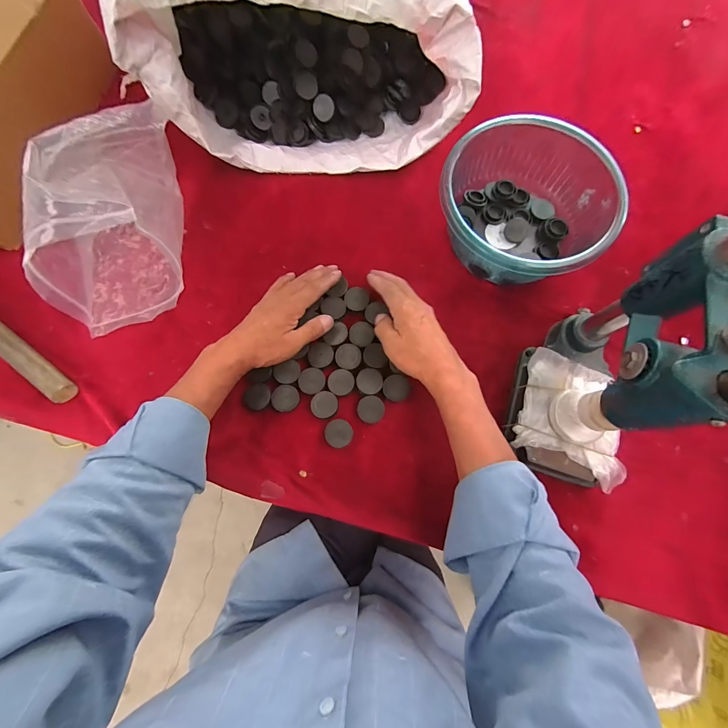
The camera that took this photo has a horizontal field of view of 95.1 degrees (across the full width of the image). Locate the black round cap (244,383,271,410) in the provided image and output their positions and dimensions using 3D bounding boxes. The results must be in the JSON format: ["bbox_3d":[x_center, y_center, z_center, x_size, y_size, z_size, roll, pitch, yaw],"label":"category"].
[{"bbox_3d":[-0.130,0.040,0.407,0.032,0.014,0.031,0,76,0],"label":"black round cap"}]

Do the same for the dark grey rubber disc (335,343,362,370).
[{"bbox_3d":[-0.019,-0.010,0.415,0.032,0.004,0.032,0,76,0],"label":"dark grey rubber disc"}]

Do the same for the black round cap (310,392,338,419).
[{"bbox_3d":[-0.048,0.049,0.404,0.031,0.005,0.032,0,76,0],"label":"black round cap"}]

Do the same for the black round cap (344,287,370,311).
[{"bbox_3d":[-0.009,-0.084,0.442,0.031,0.013,0.033,0,76,0],"label":"black round cap"}]

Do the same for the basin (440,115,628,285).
[{"bbox_3d":[0.202,-0.202,0.433,0.204,0.093,0.190,0,76,0],"label":"basin"}]

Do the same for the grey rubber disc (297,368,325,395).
[{"bbox_3d":[-0.064,0.020,0.407,0.032,0.004,0.032,10,76,2],"label":"grey rubber disc"}]

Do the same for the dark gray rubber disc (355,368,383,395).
[{"bbox_3d":[0.007,0.021,0.406,0.031,0.004,0.031,0,76,0],"label":"dark gray rubber disc"}]

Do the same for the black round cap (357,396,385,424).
[{"bbox_3d":[0.008,0.055,0.398,0.031,0.004,0.032,0,92,6],"label":"black round cap"}]

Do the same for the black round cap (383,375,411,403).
[{"bbox_3d":[0.040,0.029,0.406,0.031,0.005,0.032,11,76,3],"label":"black round cap"}]

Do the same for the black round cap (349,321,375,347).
[{"bbox_3d":[-0.003,-0.038,0.423,0.031,0.004,0.033,0,76,0],"label":"black round cap"}]

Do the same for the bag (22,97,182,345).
[{"bbox_3d":[-0.309,-0.189,0.400,0.139,0.147,0.239,-9,76,-2],"label":"bag"}]

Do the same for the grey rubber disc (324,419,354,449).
[{"bbox_3d":[-0.030,0.083,0.395,0.032,0.019,0.032,0,76,0],"label":"grey rubber disc"}]

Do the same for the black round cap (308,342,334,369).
[{"bbox_3d":[-0.054,-0.012,0.415,0.031,0.004,0.033,0,76,0],"label":"black round cap"}]

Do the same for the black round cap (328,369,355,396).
[{"bbox_3d":[-0.028,0.022,0.407,0.031,0.004,0.032,0,76,0],"label":"black round cap"}]

